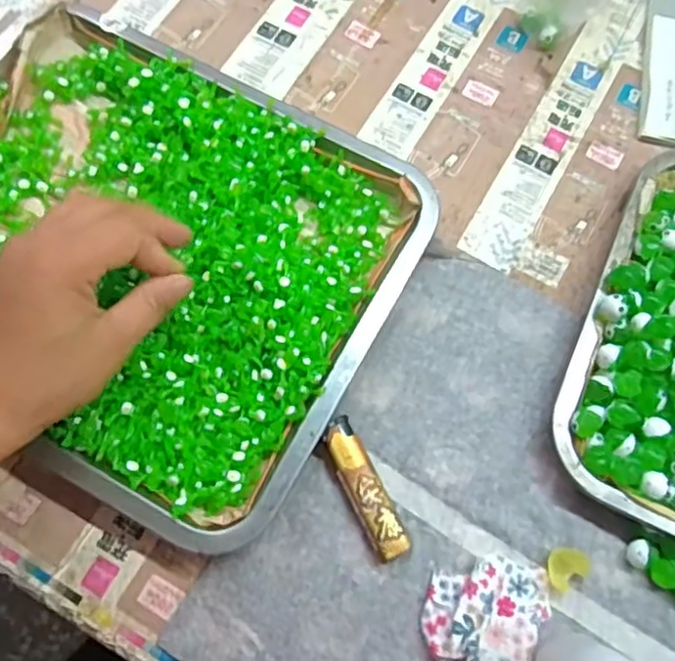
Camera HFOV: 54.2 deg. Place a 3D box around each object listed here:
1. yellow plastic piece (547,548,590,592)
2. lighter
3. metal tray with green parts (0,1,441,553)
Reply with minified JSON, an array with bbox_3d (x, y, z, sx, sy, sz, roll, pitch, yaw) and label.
[{"bbox_3d":[0.124,0.128,0.357,0.022,0.007,0.020,1,72,-2],"label":"yellow plastic piece"},{"bbox_3d":[0.014,0.087,0.362,0.020,0.012,0.079,-24,74,-9],"label":"lighter"},{"bbox_3d":[-0.119,-0.048,0.392,0.297,0.022,0.258,26,73,7],"label":"metal tray with green parts"}]

